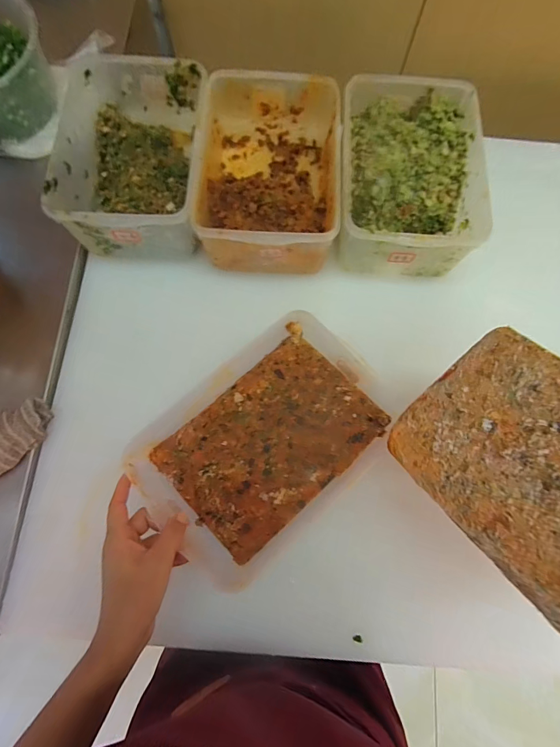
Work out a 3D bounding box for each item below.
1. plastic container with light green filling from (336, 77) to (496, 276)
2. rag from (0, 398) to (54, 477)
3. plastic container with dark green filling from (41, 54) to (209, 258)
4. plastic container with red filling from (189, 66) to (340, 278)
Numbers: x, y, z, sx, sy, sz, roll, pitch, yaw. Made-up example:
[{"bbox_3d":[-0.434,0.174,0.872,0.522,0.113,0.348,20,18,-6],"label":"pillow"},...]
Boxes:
[{"bbox_3d":[0.182,-0.297,0.528,0.190,0.094,0.290,4,76,0],"label":"plastic container with light green filling"},{"bbox_3d":[-0.348,0.084,0.444,0.113,0.035,0.067,-32,79,-9],"label":"rag"},{"bbox_3d":[-0.204,-0.318,0.525,0.185,0.093,0.283,4,76,0],"label":"plastic container with dark green filling"},{"bbox_3d":[-0.014,-0.289,0.524,0.194,0.108,0.285,3,76,-1],"label":"plastic container with red filling"}]

